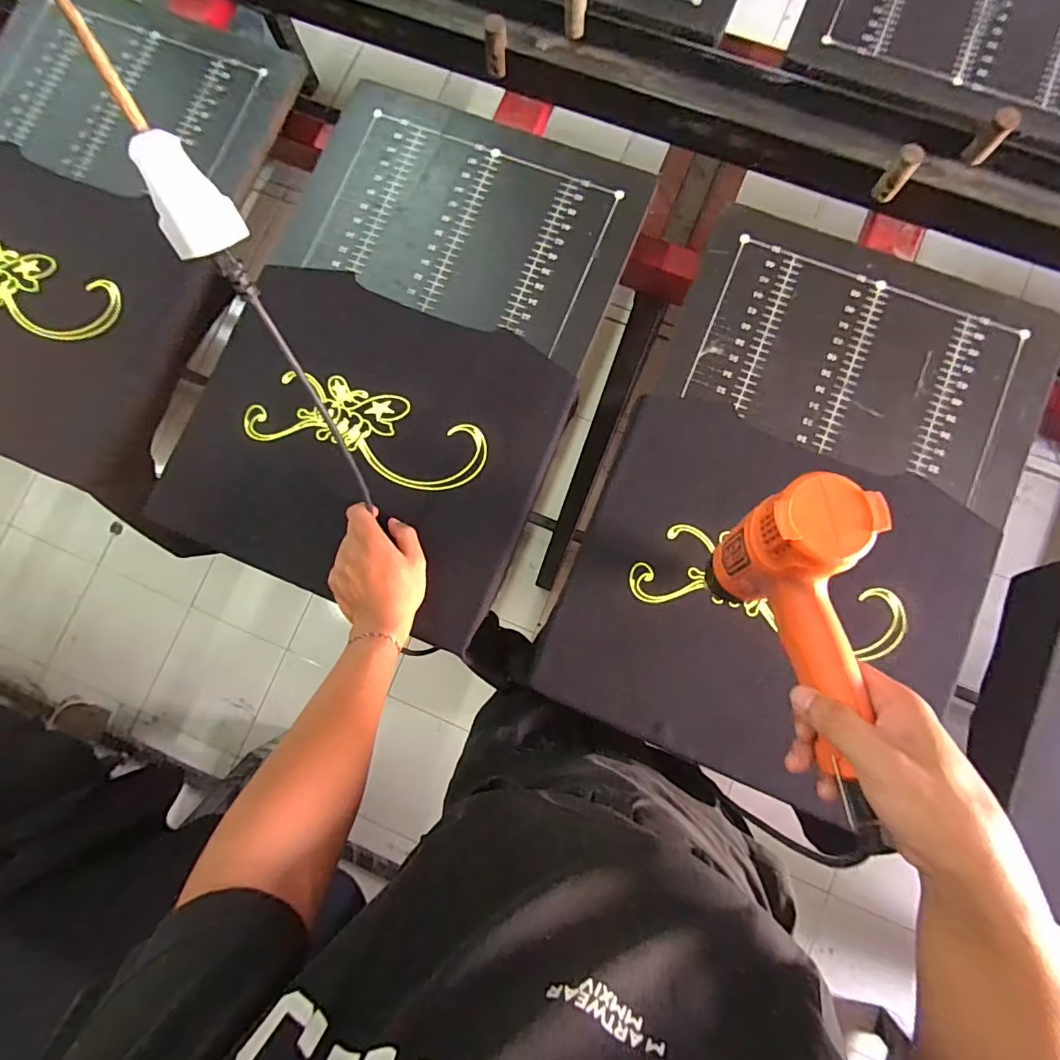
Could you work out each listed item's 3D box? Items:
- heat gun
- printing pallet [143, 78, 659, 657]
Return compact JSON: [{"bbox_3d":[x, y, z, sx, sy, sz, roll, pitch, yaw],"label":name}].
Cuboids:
[{"bbox_3d":[0.196,0.079,0.363,0.070,0.127,0.211,-9,82,0],"label":"heat gun"},{"bbox_3d":[-0.139,-0.217,0.581,0.398,0.030,0.590,19,83,4],"label":"printing pallet"}]

